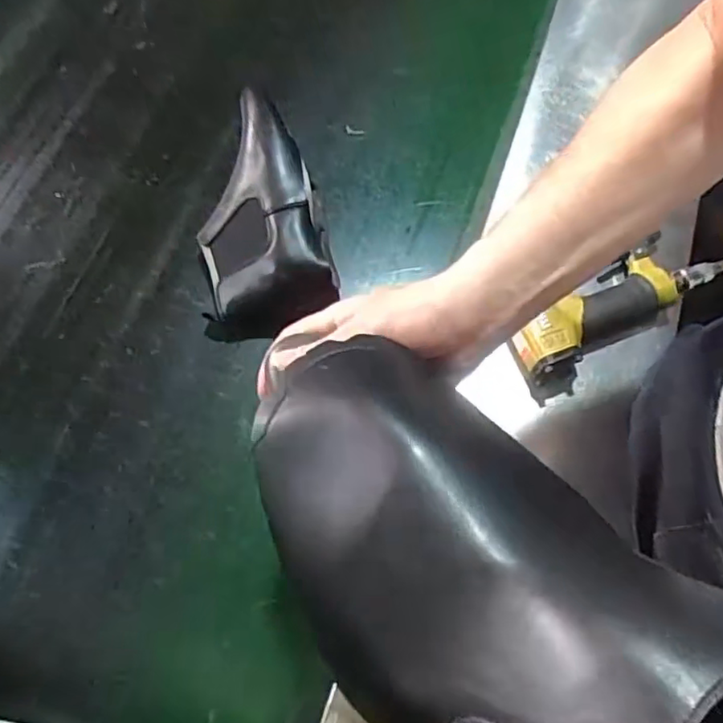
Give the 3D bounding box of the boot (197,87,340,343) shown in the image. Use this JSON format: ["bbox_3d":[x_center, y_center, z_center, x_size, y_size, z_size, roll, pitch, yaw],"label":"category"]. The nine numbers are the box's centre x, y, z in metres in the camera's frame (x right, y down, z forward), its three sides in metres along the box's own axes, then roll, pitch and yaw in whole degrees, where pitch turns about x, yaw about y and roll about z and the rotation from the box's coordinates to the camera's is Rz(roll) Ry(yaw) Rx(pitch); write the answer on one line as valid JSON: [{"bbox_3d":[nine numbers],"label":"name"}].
[{"bbox_3d":[-0.116,-0.157,0.666,0.141,0.095,0.249,-11,68,-4],"label":"boot"}]

